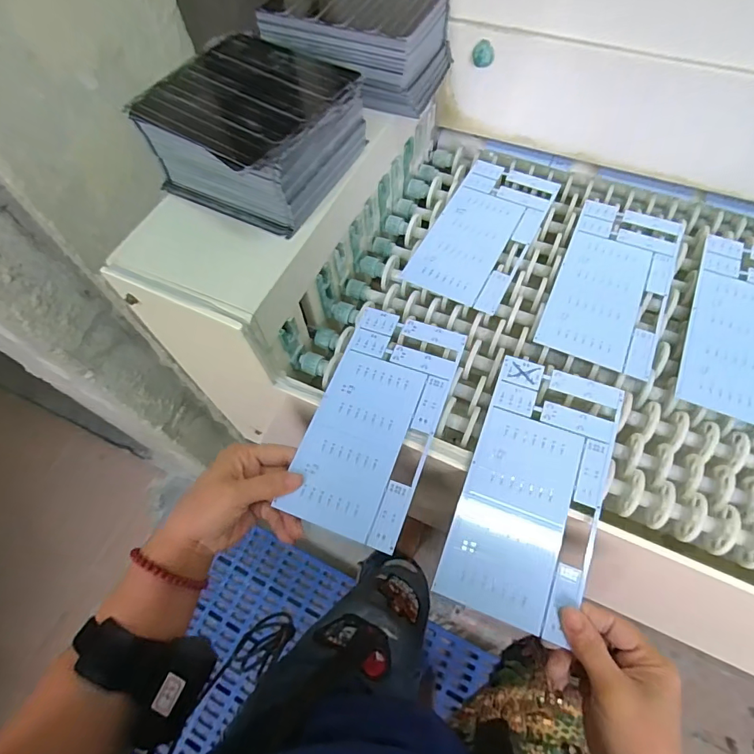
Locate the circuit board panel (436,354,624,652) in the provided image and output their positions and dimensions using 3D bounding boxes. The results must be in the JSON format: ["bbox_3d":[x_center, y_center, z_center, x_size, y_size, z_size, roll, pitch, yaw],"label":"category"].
[{"bbox_3d":[0.131,0.089,0.376,0.105,0.004,0.211,20,70,12],"label":"circuit board panel"}]

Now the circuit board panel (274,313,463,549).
[{"bbox_3d":[0.001,0.034,0.409,0.104,0.005,0.211,18,65,11],"label":"circuit board panel"}]

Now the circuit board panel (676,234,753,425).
[{"bbox_3d":[0.368,-0.051,0.444,0.109,0.007,0.217,21,66,12],"label":"circuit board panel"}]

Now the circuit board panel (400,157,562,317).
[{"bbox_3d":[0.124,-0.169,0.520,0.106,0.009,0.211,26,67,14],"label":"circuit board panel"}]

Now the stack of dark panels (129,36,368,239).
[{"bbox_3d":[-0.103,-0.214,0.401,0.145,0.076,0.137,31,68,19],"label":"stack of dark panels"}]

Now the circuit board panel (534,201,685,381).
[{"bbox_3d":[0.250,-0.106,0.476,0.106,0.004,0.220,23,66,13],"label":"circuit board panel"}]

